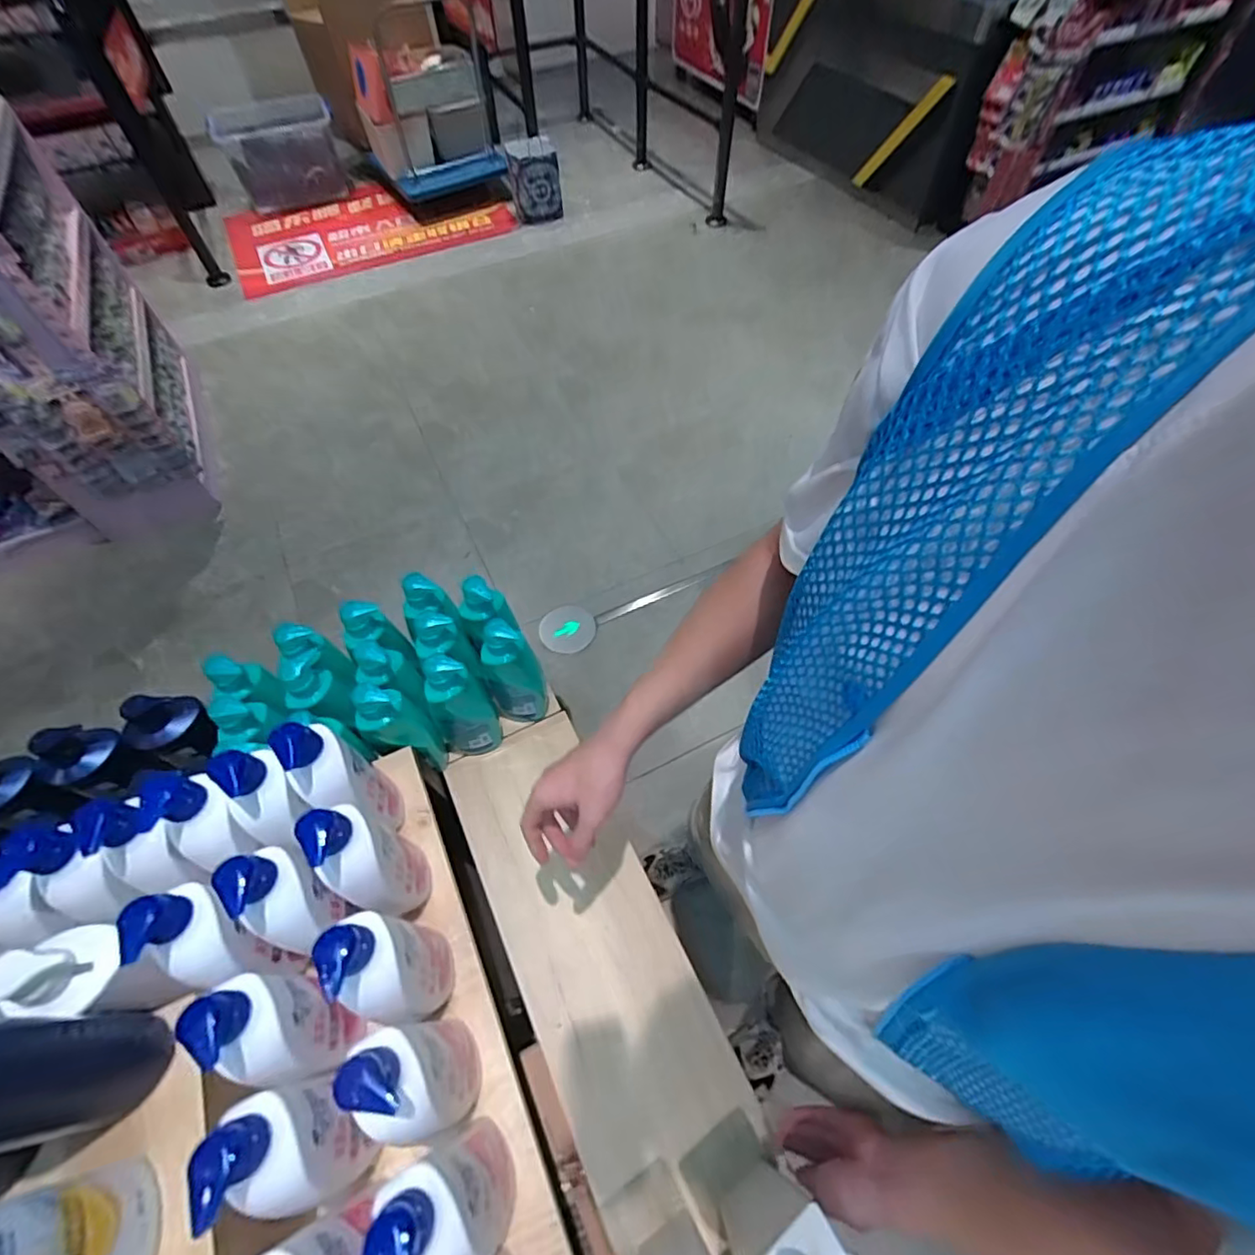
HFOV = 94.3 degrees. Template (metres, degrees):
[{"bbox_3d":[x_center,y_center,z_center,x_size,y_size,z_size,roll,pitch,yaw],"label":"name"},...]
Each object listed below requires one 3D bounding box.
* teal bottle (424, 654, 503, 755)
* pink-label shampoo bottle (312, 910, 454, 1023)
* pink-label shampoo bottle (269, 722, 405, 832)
[{"bbox_3d":[-0.227,0.109,0.788,0.081,0.221,0.064,-33,63,-18],"label":"teal bottle"},{"bbox_3d":[-0.206,0.300,0.515,0.044,0.201,0.077,-18,59,-10],"label":"pink-label shampoo bottle"},{"bbox_3d":[-0.293,0.163,0.603,0.053,0.190,0.076,-24,60,-13],"label":"pink-label shampoo bottle"}]

